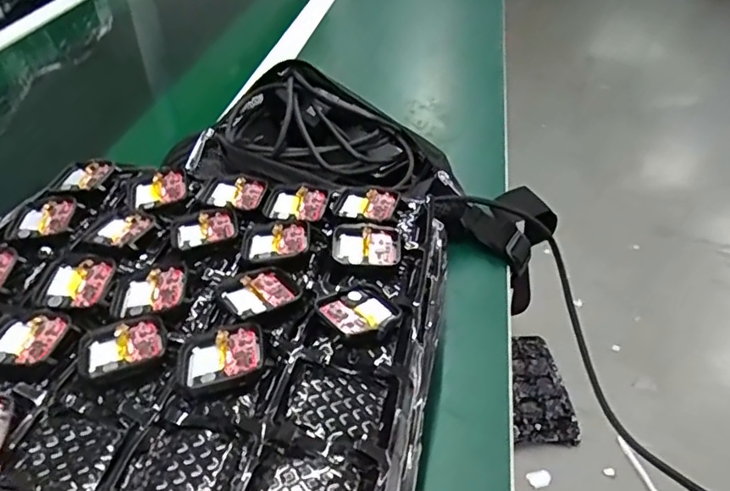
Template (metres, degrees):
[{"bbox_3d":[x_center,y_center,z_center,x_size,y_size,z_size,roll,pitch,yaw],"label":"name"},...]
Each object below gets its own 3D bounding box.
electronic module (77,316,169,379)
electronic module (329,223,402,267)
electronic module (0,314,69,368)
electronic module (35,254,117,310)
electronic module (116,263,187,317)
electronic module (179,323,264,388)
[{"bbox_3d":[-0.126,0.053,0.293,0.043,0.006,0.036,-17,44,-18],"label":"electronic module"},{"bbox_3d":[0.000,0.002,0.355,0.044,0.012,0.033,6,41,7],"label":"electronic module"},{"bbox_3d":[-0.182,0.051,0.299,0.038,0.004,0.035,5,41,6],"label":"electronic module"},{"bbox_3d":[-0.170,0.022,0.329,0.040,0.010,0.037,7,42,9],"label":"electronic module"},{"bbox_3d":[-0.123,0.025,0.325,0.040,0.008,0.034,-7,41,-7],"label":"electronic module"},{"bbox_3d":[-0.072,0.057,0.281,0.042,0.010,0.035,-11,42,-11],"label":"electronic module"}]

